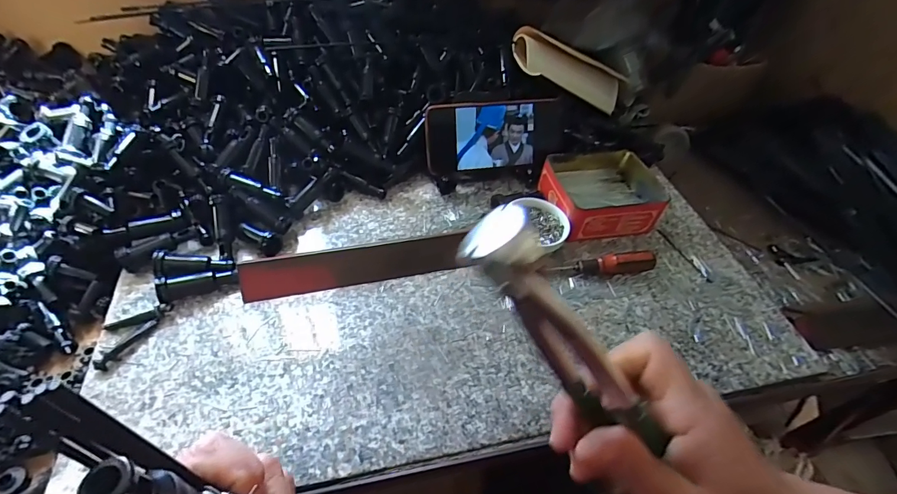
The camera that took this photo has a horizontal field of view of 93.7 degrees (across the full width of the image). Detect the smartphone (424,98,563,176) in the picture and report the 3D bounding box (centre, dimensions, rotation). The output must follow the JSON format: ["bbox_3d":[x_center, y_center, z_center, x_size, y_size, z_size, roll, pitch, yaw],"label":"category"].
[{"bbox_3d":[0.060,-0.132,0.501,0.173,0.078,0.012,-7,22,-12],"label":"smartphone"}]

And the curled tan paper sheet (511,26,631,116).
[{"bbox_3d":[0.186,-0.244,0.600,0.216,0.051,0.067,6,43,-36],"label":"curled tan paper sheet"}]

